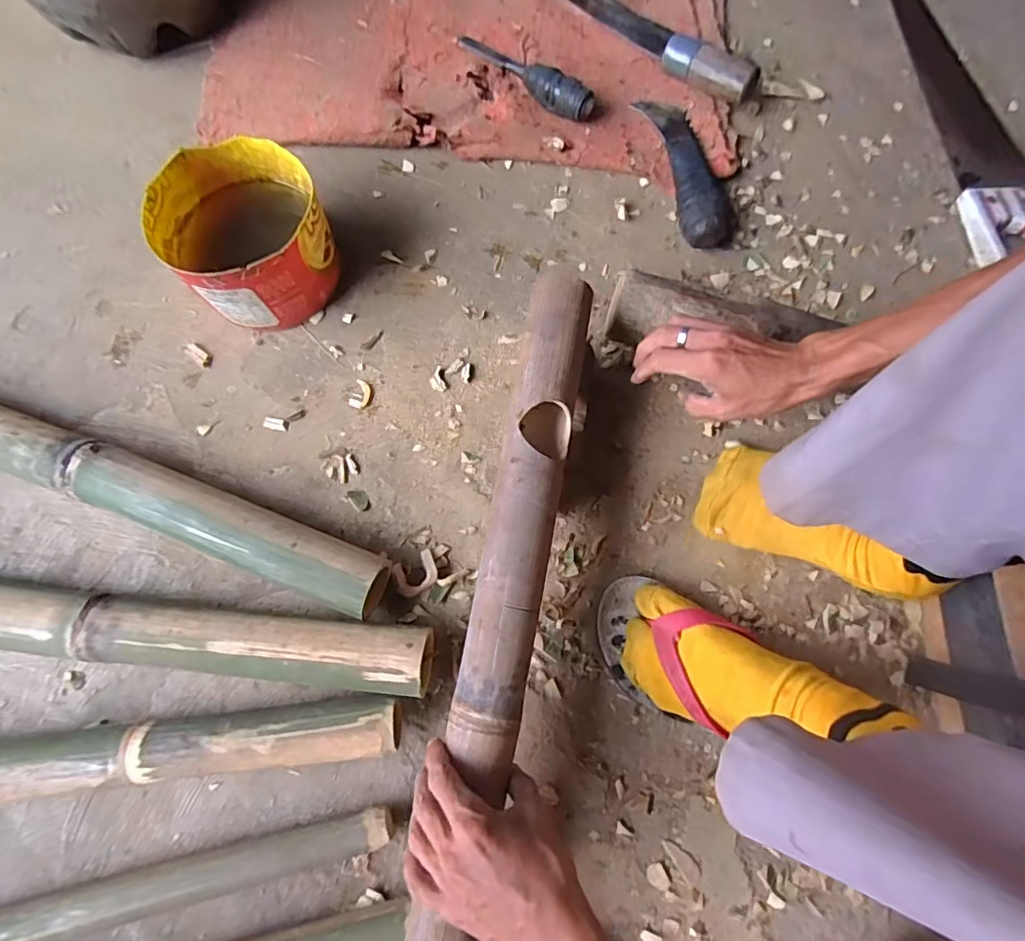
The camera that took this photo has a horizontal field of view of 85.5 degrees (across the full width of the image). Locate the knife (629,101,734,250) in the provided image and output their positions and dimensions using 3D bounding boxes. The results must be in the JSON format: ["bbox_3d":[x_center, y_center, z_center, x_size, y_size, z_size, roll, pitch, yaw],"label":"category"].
[{"bbox_3d":[0.198,-0.342,0.619,0.064,0.034,0.206,-13,76,-4],"label":"knife"}]

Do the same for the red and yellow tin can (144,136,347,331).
[{"bbox_3d":[-0.258,-0.233,0.553,0.154,0.099,0.148,0,75,0],"label":"red and yellow tin can"}]

